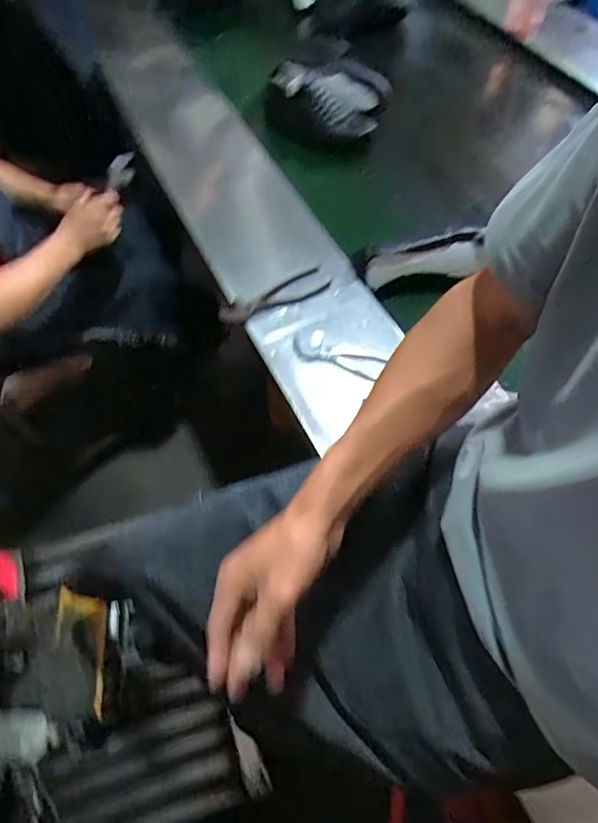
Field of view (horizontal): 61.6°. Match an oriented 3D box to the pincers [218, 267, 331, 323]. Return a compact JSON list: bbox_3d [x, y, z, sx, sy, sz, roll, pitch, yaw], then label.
[{"bbox_3d":[-0.044,-0.199,0.864,0.198,0.026,0.048,-22,62,-10],"label":"pincers"}]

